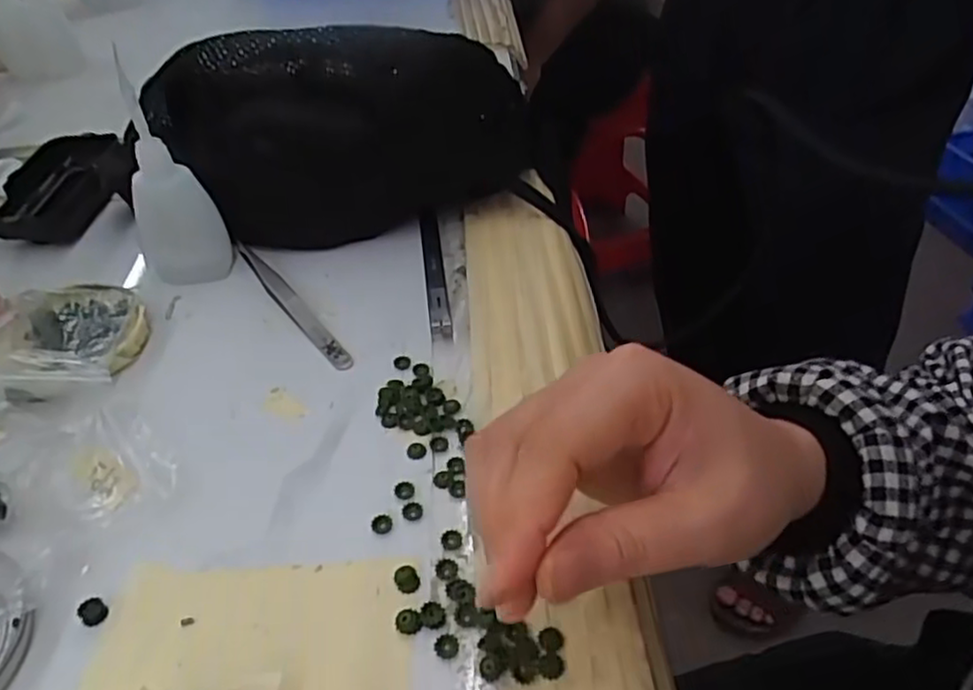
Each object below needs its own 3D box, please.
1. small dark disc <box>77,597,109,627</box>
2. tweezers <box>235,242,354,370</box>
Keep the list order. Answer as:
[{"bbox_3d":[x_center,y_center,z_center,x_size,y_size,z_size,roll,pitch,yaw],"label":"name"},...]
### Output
[{"bbox_3d":[-0.141,0.095,0.250,0.010,0.004,0.009,33,51,31],"label":"small dark disc"},{"bbox_3d":[-0.108,-0.024,0.381,0.011,0.004,0.127,-27,48,-27],"label":"tweezers"}]

